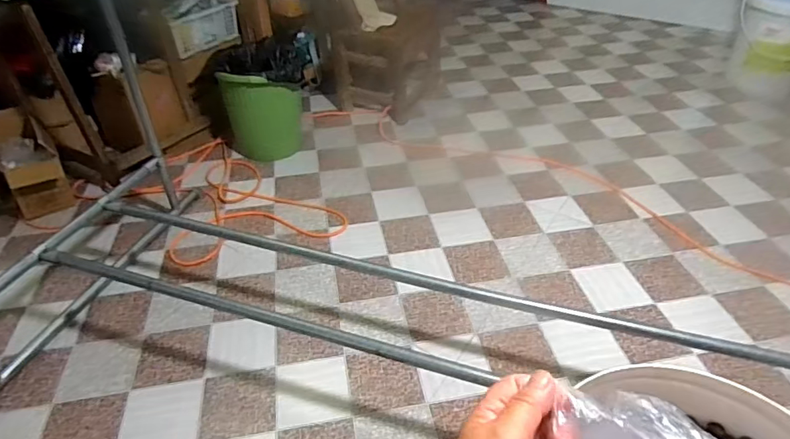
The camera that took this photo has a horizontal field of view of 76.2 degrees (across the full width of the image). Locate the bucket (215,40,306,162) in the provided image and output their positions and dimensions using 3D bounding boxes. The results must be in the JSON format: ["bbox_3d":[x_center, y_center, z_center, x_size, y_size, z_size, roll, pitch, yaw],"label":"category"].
[{"bbox_3d":[-0.421,-0.379,1.655,0.272,0.300,0.305,-12,41,-13],"label":"bucket"}]

